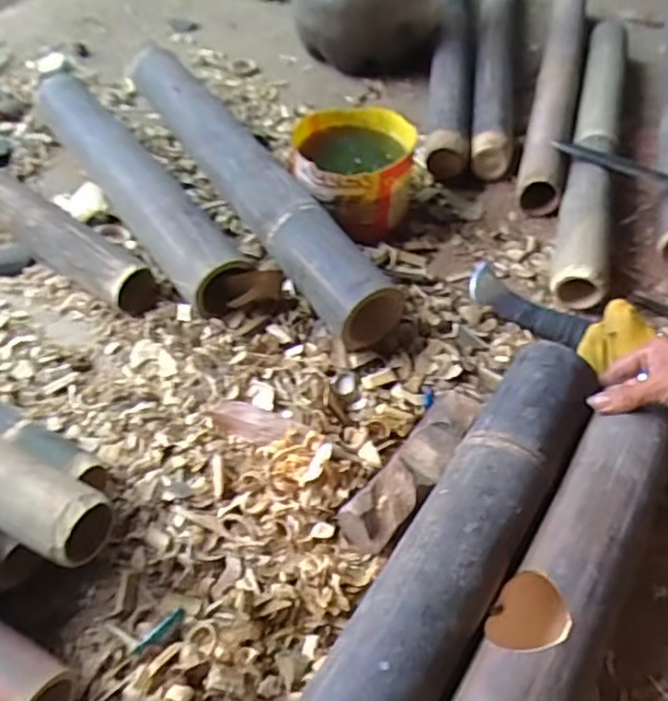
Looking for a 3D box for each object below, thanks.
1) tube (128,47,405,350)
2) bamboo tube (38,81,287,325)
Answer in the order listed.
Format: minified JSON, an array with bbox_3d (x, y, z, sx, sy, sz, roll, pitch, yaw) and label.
[{"bbox_3d":[-0.115,-0.223,0.802,0.076,0.076,0.612,-25,53,-21],"label":"tube"},{"bbox_3d":[-0.247,-0.209,0.790,0.091,0.081,0.510,-31,59,-23],"label":"bamboo tube"}]

